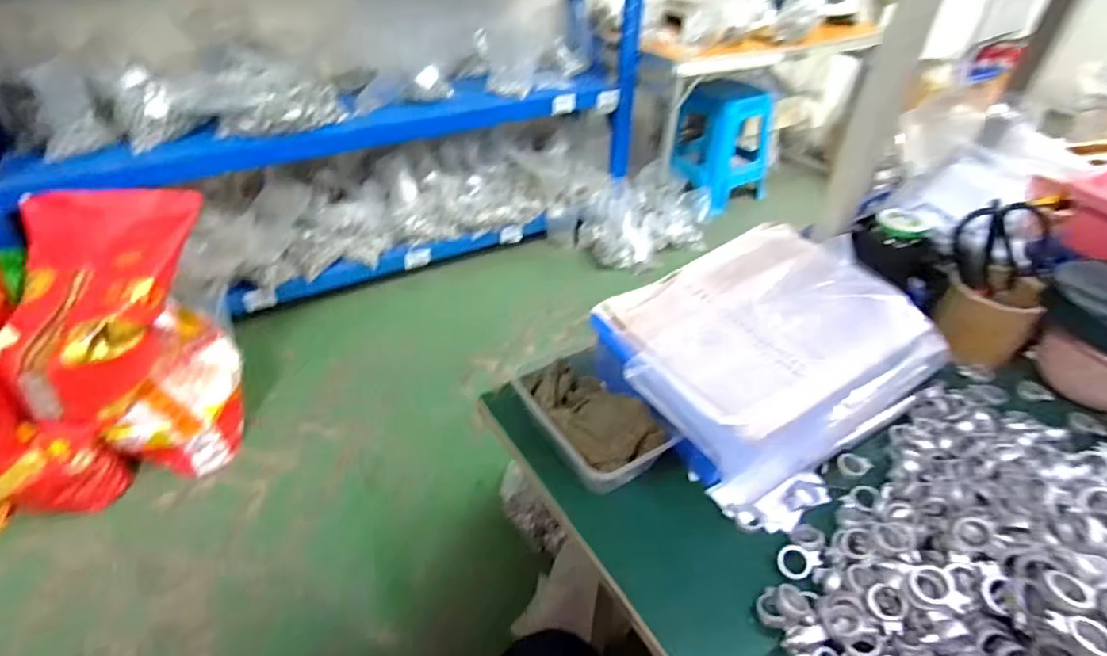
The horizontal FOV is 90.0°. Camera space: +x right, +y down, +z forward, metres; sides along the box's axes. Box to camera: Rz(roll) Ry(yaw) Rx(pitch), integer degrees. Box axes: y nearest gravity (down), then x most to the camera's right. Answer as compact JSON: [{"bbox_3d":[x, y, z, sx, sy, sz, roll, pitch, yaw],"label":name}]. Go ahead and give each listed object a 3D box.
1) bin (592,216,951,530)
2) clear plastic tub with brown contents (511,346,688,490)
[{"bbox_3d":[0.209,0.031,0.574,0.310,0.131,0.266,-26,47,-30],"label":"bin"},{"bbox_3d":[0.031,0.089,0.552,0.101,0.055,0.158,-21,44,-26],"label":"clear plastic tub with brown contents"}]

